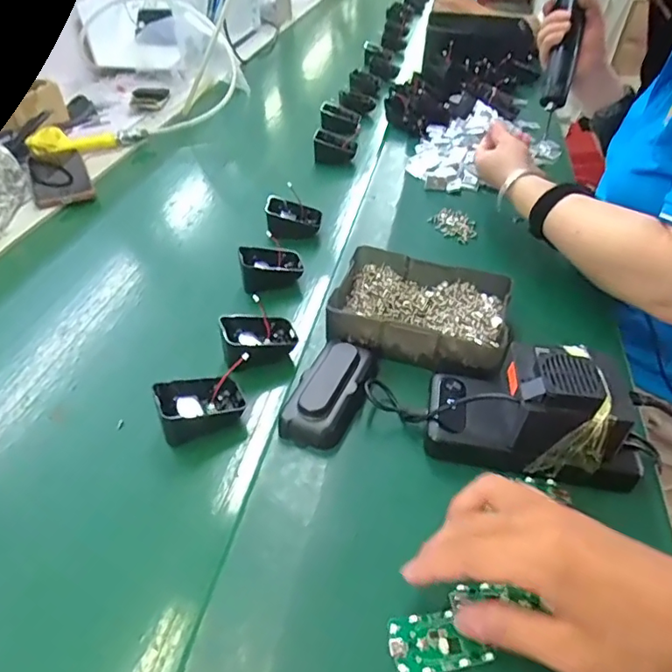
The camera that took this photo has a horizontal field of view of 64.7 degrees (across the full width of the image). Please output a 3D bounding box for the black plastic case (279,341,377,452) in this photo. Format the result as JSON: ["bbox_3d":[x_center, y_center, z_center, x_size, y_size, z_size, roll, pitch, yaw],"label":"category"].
[{"bbox_3d":[-0.003,0.043,0.441,0.054,0.031,0.107,13,43,17],"label":"black plastic case"}]

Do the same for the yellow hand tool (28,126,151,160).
[{"bbox_3d":[-0.397,-0.316,0.851,0.175,0.039,0.034,-17,43,-17],"label":"yellow hand tool"}]

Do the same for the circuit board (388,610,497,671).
[{"bbox_3d":[0.059,0.178,0.309,0.055,0.004,0.032,-6,41,-5],"label":"circuit board"}]

